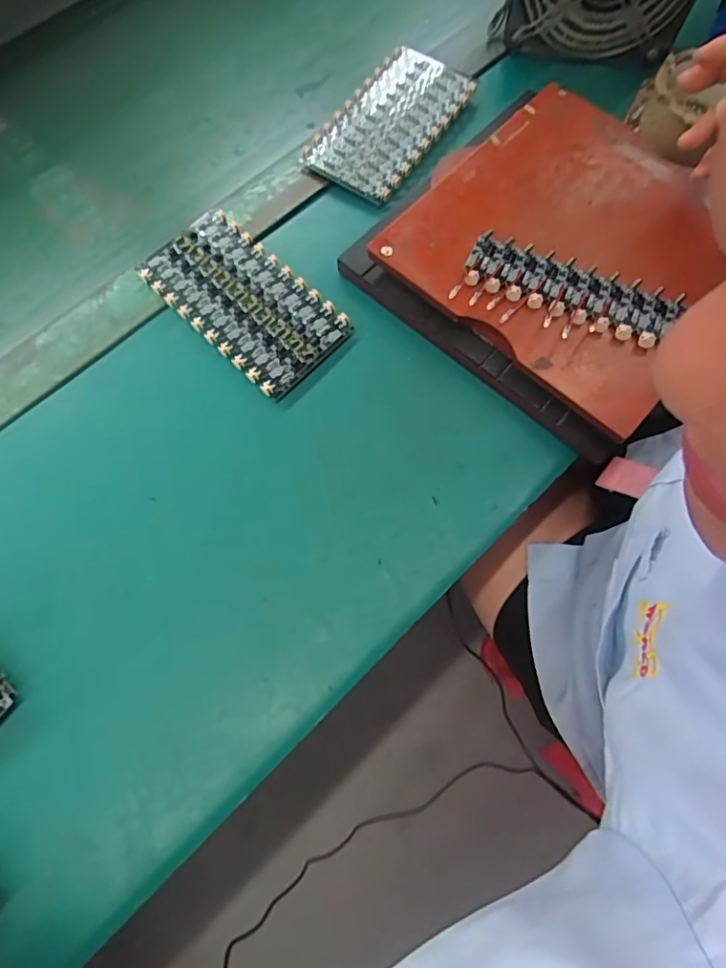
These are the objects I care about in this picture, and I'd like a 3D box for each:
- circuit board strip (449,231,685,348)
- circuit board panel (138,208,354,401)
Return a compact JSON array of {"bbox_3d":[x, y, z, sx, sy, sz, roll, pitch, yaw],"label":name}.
[{"bbox_3d":[0.143,-0.133,0.391,0.147,0.011,0.065,21,72,8],"label":"circuit board strip"},{"bbox_3d":[-0.093,-0.145,0.438,0.163,0.015,0.087,42,76,14],"label":"circuit board panel"}]

